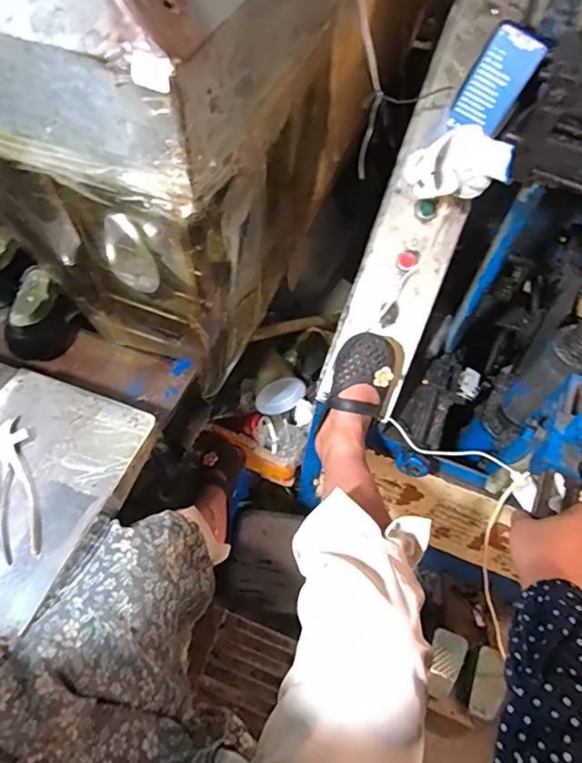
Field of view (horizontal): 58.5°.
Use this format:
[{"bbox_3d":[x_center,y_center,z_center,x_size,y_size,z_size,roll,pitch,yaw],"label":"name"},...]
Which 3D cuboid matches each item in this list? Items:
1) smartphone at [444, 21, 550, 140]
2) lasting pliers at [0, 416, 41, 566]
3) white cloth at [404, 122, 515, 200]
[{"bbox_3d":[0.287,-0.414,0.730,0.073,0.137,0.008,29,44,-3],"label":"smartphone"},{"bbox_3d":[-0.348,0.127,0.648,0.047,0.010,0.193,-16,59,-15],"label":"lasting pliers"},{"bbox_3d":[0.221,-0.279,0.694,0.131,0.117,0.045,33,60,17],"label":"white cloth"}]

